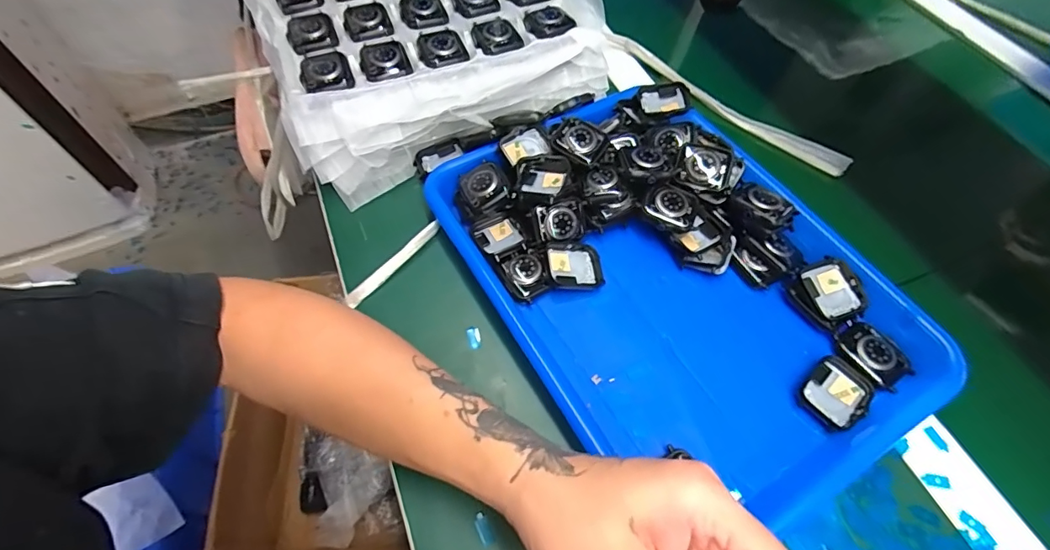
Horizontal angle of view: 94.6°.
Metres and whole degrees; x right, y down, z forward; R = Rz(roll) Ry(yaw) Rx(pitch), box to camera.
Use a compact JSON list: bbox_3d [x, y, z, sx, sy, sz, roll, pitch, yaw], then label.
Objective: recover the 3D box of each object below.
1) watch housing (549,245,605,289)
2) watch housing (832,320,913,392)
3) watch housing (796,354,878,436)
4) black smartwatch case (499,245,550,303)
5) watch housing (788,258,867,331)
[{"bbox_3d":[0.038,-0.006,0.363,0.043,0.009,0.036,4,67,-18],"label":"watch housing"},{"bbox_3d":[0.242,0.055,0.337,0.034,0.009,0.048,-25,62,-16],"label":"watch housing"},{"bbox_3d":[0.206,0.078,0.320,0.047,0.011,0.037,-34,65,-20],"label":"watch housing"},{"bbox_3d":[0.000,-0.002,0.357,0.030,0.011,0.037,-22,62,-14],"label":"black smartwatch case"},{"bbox_3d":[0.222,0.014,0.357,0.044,0.013,0.046,-28,69,1],"label":"watch housing"}]

